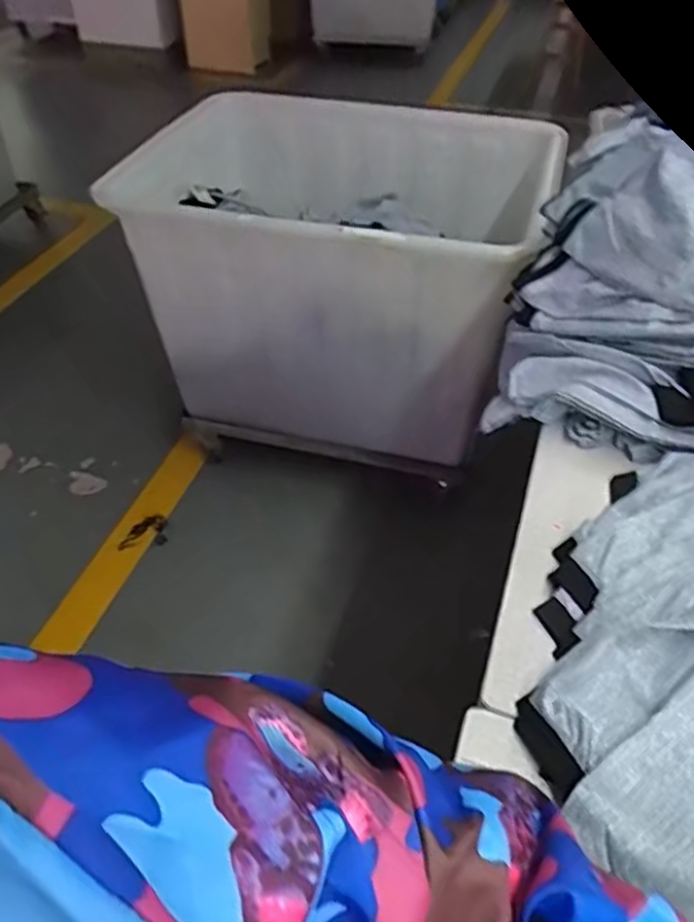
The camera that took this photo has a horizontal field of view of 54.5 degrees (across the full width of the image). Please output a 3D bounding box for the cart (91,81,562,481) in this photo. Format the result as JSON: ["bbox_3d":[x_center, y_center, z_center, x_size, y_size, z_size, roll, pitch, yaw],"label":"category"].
[{"bbox_3d":[-0.021,-0.462,1.663,0.905,0.622,0.717,10,49,7],"label":"cart"}]

